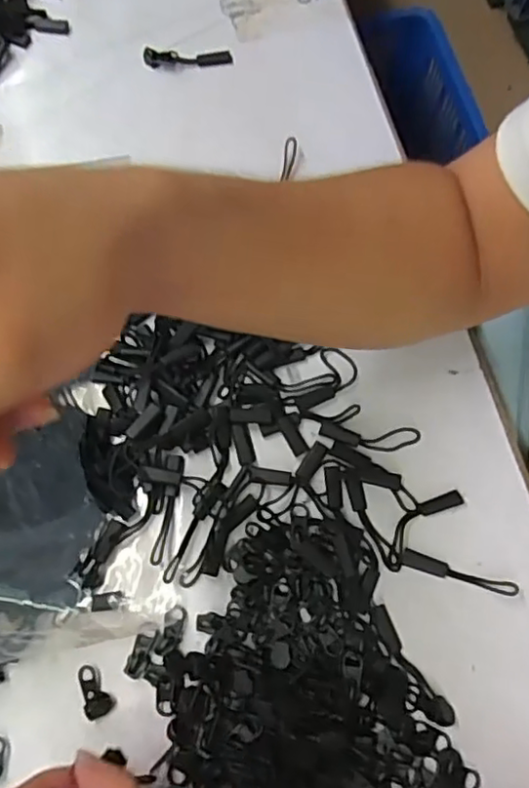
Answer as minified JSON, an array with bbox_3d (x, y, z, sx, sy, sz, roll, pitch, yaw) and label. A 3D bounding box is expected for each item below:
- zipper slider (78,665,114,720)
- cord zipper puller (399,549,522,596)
[{"bbox_3d":[-0.088,0.152,0.316,0.013,0.006,0.025,-31,75,-9],"label":"zipper slider"},{"bbox_3d":[0.104,0.096,0.329,0.059,0.008,0.009,18,73,5],"label":"cord zipper puller"}]

